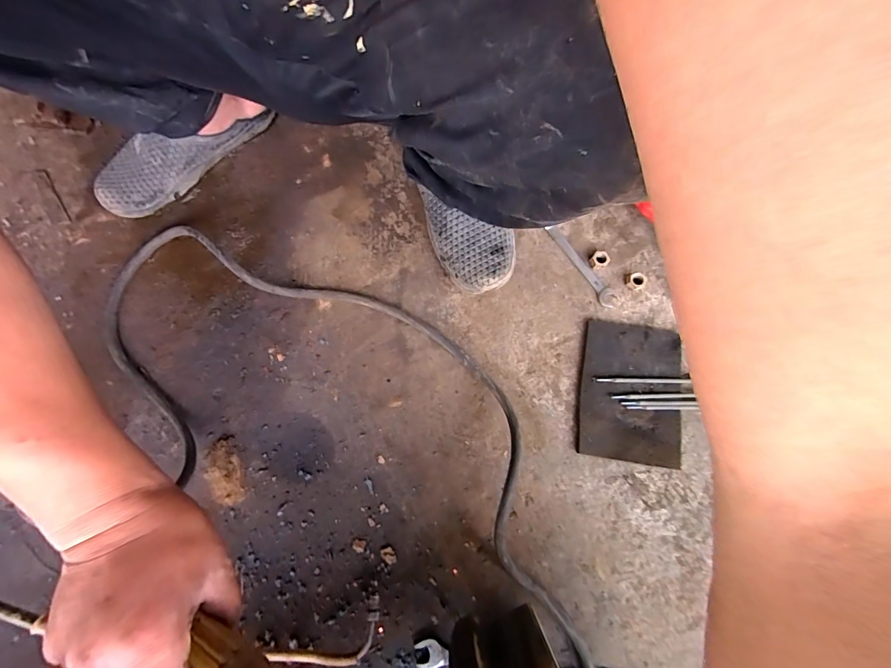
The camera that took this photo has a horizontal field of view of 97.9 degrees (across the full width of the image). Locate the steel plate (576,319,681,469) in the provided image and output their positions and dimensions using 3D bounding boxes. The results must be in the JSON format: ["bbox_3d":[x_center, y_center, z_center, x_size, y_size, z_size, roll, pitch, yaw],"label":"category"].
[{"bbox_3d":[0.234,0.072,0.490,0.120,0.008,0.170,8,77,6],"label":"steel plate"}]

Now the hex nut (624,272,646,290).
[{"bbox_3d":[0.253,-0.071,0.516,0.025,0.013,0.024,-34,79,-8],"label":"hex nut"}]

